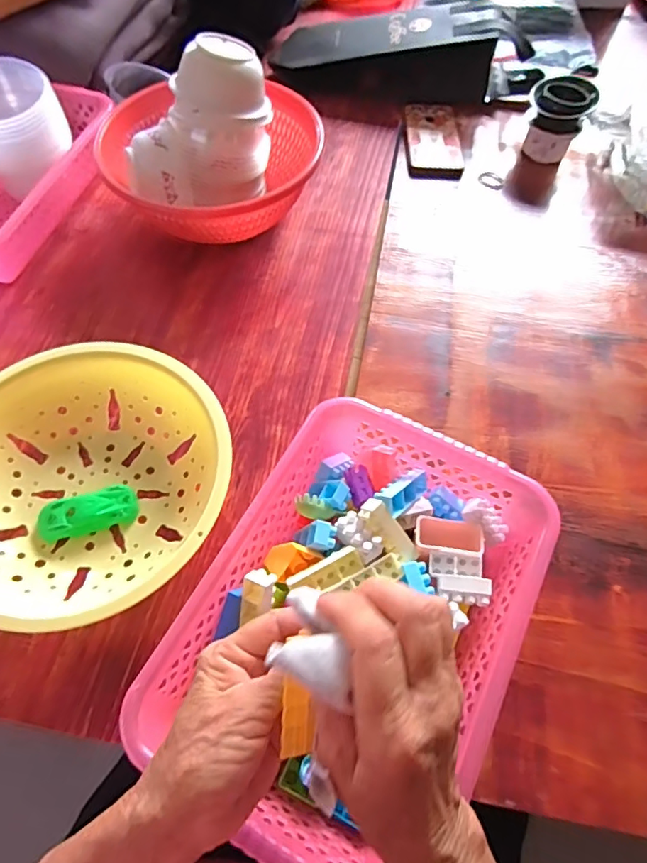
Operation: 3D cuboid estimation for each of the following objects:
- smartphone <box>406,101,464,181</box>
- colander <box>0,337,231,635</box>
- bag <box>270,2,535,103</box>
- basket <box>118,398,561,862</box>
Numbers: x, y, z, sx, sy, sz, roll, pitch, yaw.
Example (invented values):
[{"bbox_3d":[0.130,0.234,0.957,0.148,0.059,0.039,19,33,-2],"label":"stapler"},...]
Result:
[{"bbox_3d":[0.160,-0.425,0.762,0.079,0.013,0.159,4,60,1],"label":"smartphone"},{"bbox_3d":[-0.210,0.046,0.460,0.246,0.064,0.233,1,60,-1],"label":"colander"},{"bbox_3d":[0.116,-0.571,0.796,0.385,0.092,0.135,4,60,1],"label":"bag"},{"bbox_3d":[0.031,0.133,0.406,0.219,0.079,0.293,27,63,13],"label":"basket"}]

